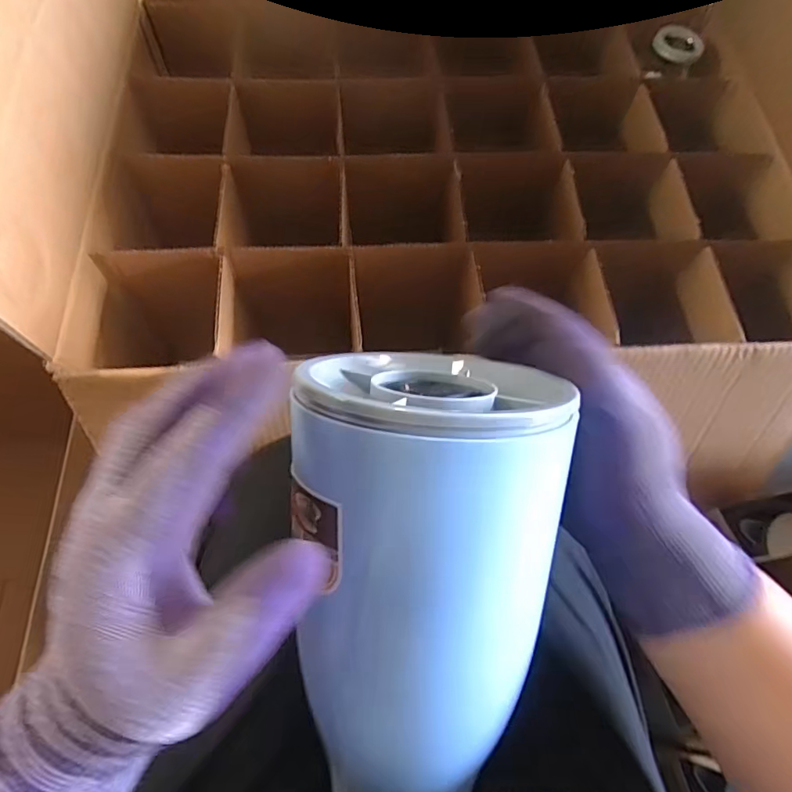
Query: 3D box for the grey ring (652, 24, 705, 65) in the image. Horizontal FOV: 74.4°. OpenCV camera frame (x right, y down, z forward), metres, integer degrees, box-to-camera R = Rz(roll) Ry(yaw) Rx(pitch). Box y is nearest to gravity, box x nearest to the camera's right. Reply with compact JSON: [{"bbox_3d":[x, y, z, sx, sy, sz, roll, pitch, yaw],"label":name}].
[{"bbox_3d":[0.358,-0.445,0.660,0.062,0.008,0.040,33,109,4],"label":"grey ring"}]

